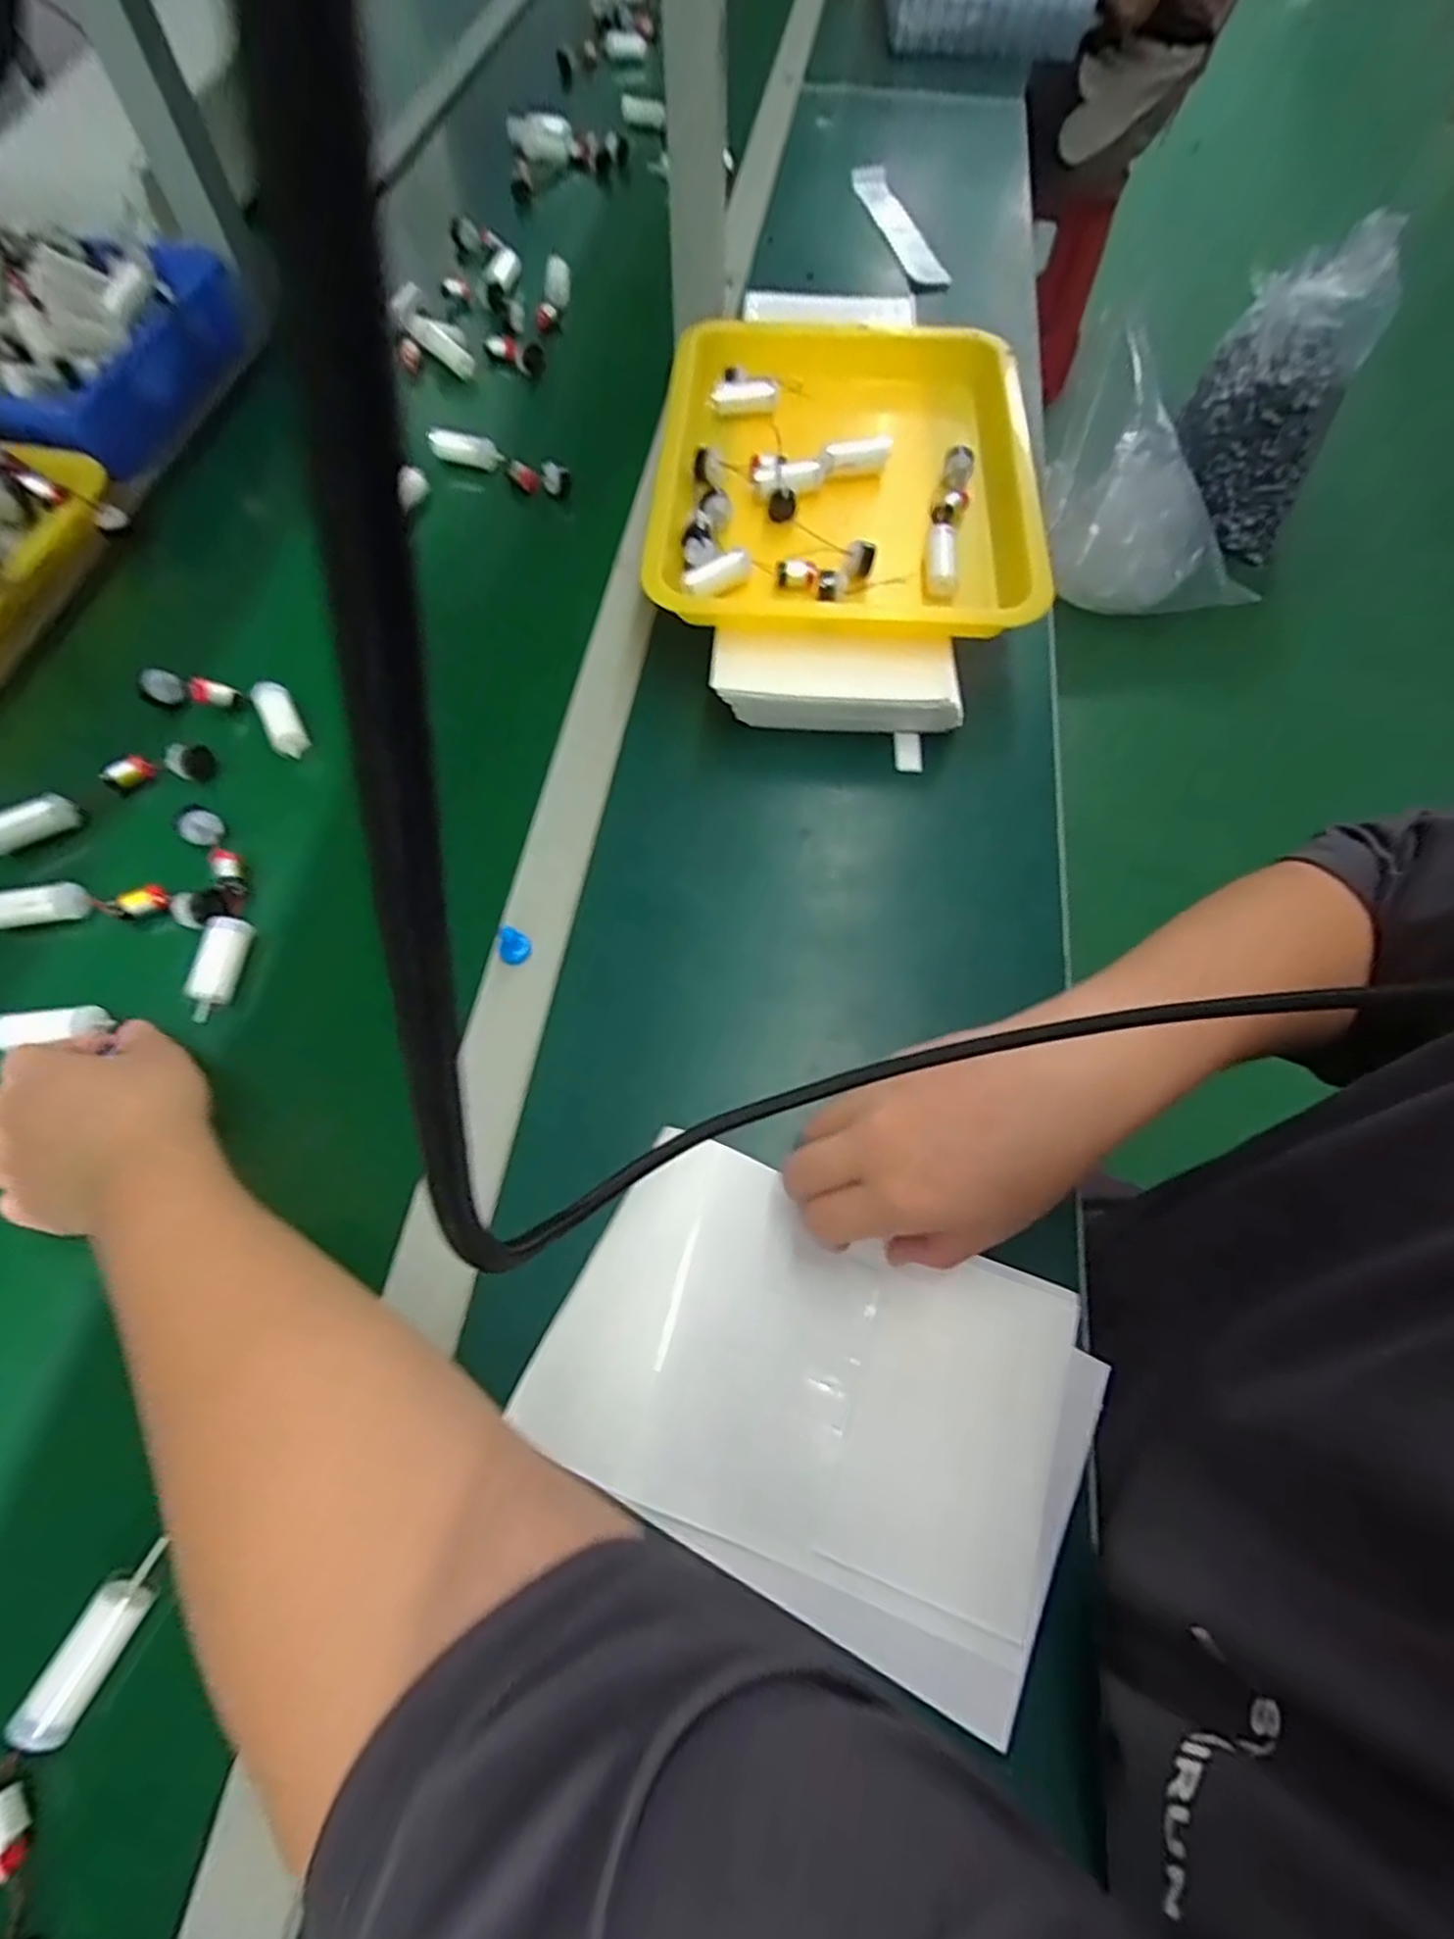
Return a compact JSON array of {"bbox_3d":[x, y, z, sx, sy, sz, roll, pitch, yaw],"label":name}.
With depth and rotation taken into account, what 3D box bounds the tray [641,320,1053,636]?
[{"bbox_3d":[0.087,-0.349,0.537,0.272,0.053,0.342,5,66,1],"label":"tray"}]

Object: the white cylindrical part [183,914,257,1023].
[{"bbox_3d":[-0.290,0.000,0.424,0.024,0.021,0.060,2,63,1],"label":"white cylindrical part"}]

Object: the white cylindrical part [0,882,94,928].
[{"bbox_3d":[-0.410,-0.035,0.440,0.062,0.023,0.020,-9,64,-4],"label":"white cylindrical part"}]

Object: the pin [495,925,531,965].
[{"bbox_3d":[-0.122,-0.012,0.429,0.015,0.026,0.015,-3,63,-1],"label":"pin"}]

